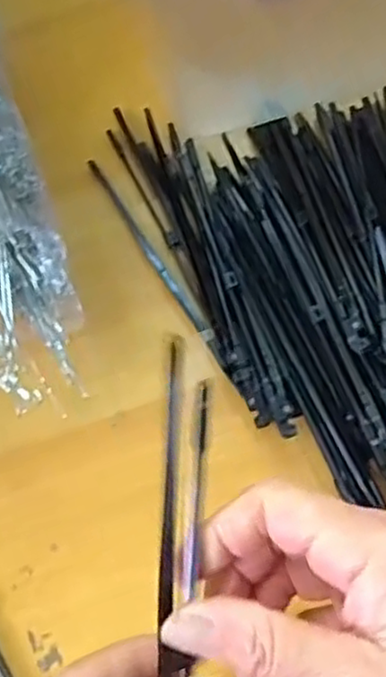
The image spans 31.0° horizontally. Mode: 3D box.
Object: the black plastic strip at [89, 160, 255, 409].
[{"bbox_3d":[-0.015,-0.036,0.367,0.007,0.010,0.177,-27,65,-12],"label":"black plastic strip"}]

